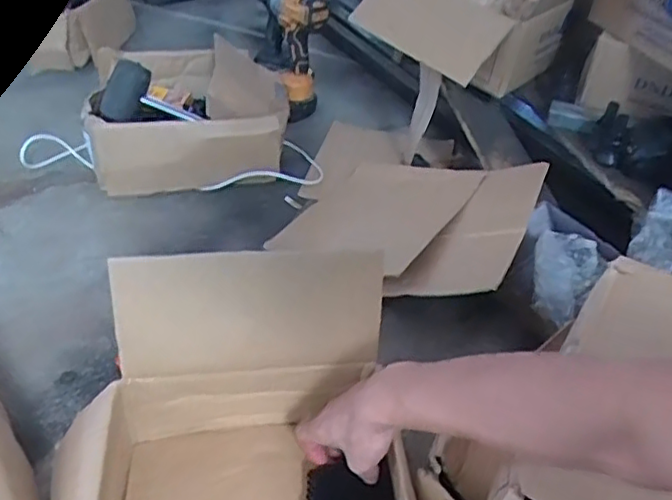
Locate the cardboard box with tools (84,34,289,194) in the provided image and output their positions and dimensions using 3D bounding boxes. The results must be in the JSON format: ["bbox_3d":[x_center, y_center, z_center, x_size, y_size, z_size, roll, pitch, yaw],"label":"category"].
[{"bbox_3d":[-0.279,-0.276,1.238,0.361,0.160,0.362,-2,39,-9],"label":"cardboard box with tools"}]

